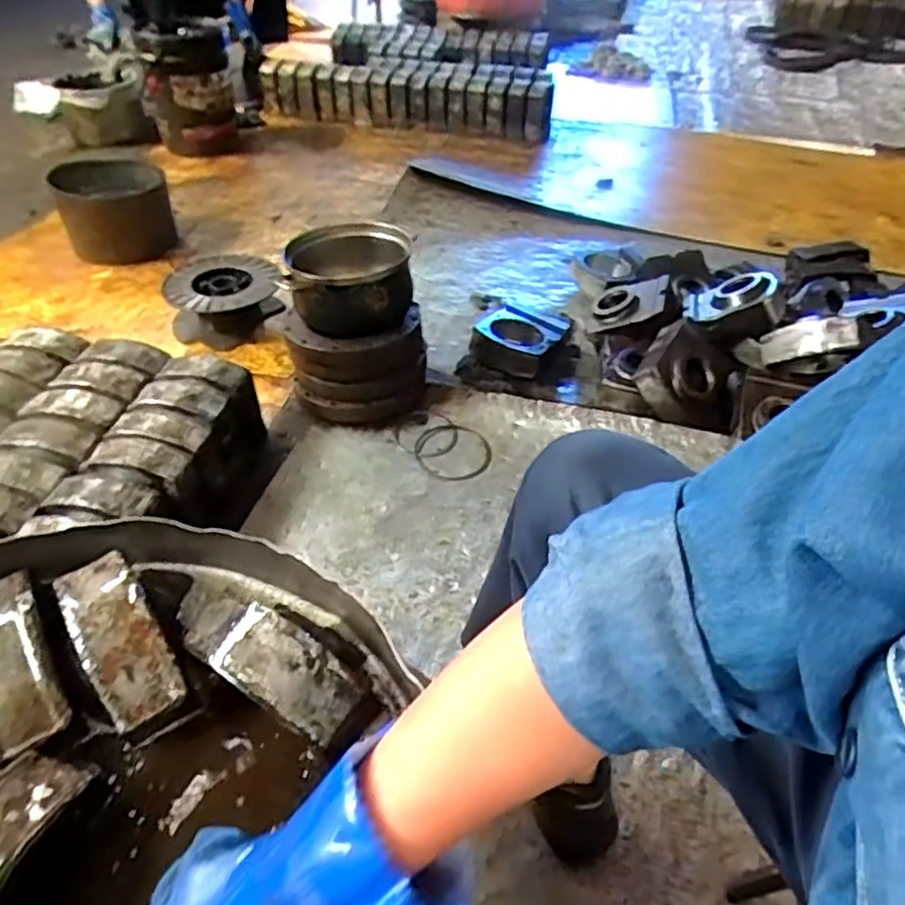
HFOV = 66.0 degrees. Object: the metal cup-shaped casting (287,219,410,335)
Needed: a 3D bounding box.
[{"bbox_3d":[-0.194,-0.331,1.324,0.232,0.160,0.198,-2,42,-5],"label":"metal cup-shaped casting"}]

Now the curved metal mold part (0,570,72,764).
[{"bbox_3d":[-0.359,0.165,0.564,0.063,0.033,0.159,-22,48,-25],"label":"curved metal mold part"}]

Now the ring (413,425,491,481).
[{"bbox_3d":[0.001,0.000,1.280,0.145,0.007,0.135,-2,55,3],"label":"ring"}]

